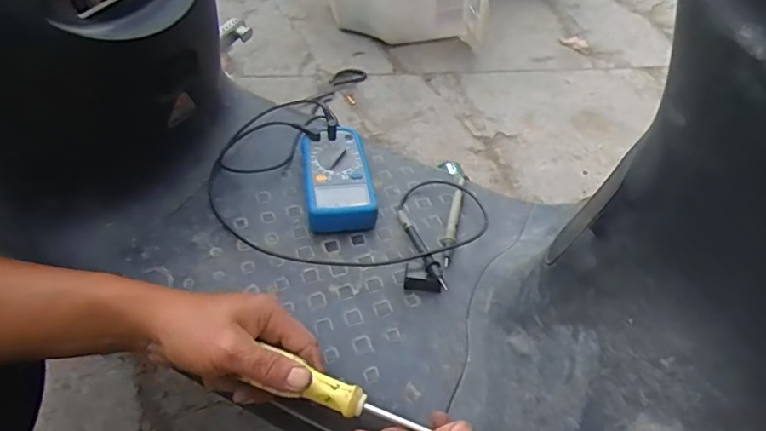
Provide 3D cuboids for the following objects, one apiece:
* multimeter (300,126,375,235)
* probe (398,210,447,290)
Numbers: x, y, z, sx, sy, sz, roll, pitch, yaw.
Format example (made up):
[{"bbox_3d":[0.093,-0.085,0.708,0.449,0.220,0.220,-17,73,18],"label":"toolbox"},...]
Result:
[{"bbox_3d":[-0.051,-0.039,0.568,0.073,0.041,0.129,-8,50,-7],"label":"multimeter"},{"bbox_3d":[0.036,0.029,0.510,0.011,0.018,0.115,-14,51,-12],"label":"probe"}]

